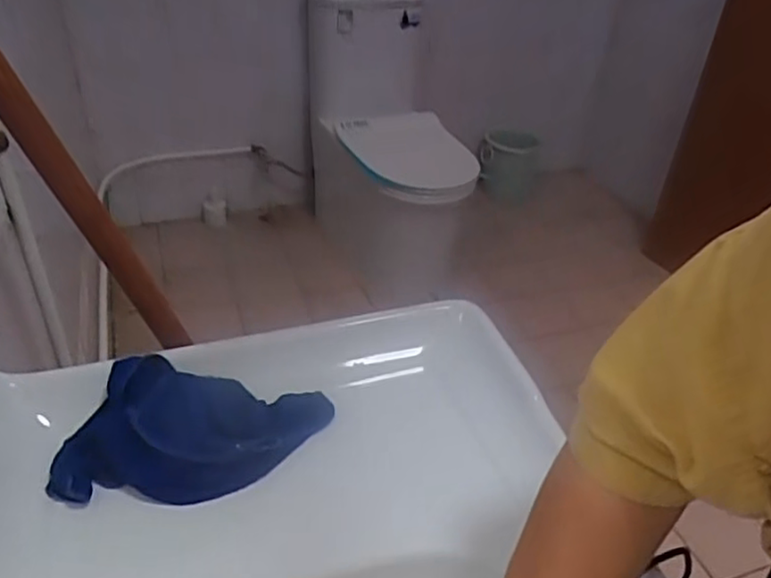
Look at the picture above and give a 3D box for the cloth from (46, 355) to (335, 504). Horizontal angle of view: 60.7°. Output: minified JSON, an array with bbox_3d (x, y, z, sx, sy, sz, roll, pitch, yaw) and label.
[{"bbox_3d":[-0.156,0.116,0.551,0.222,0.052,0.116,-1,36,-7],"label":"cloth"}]

